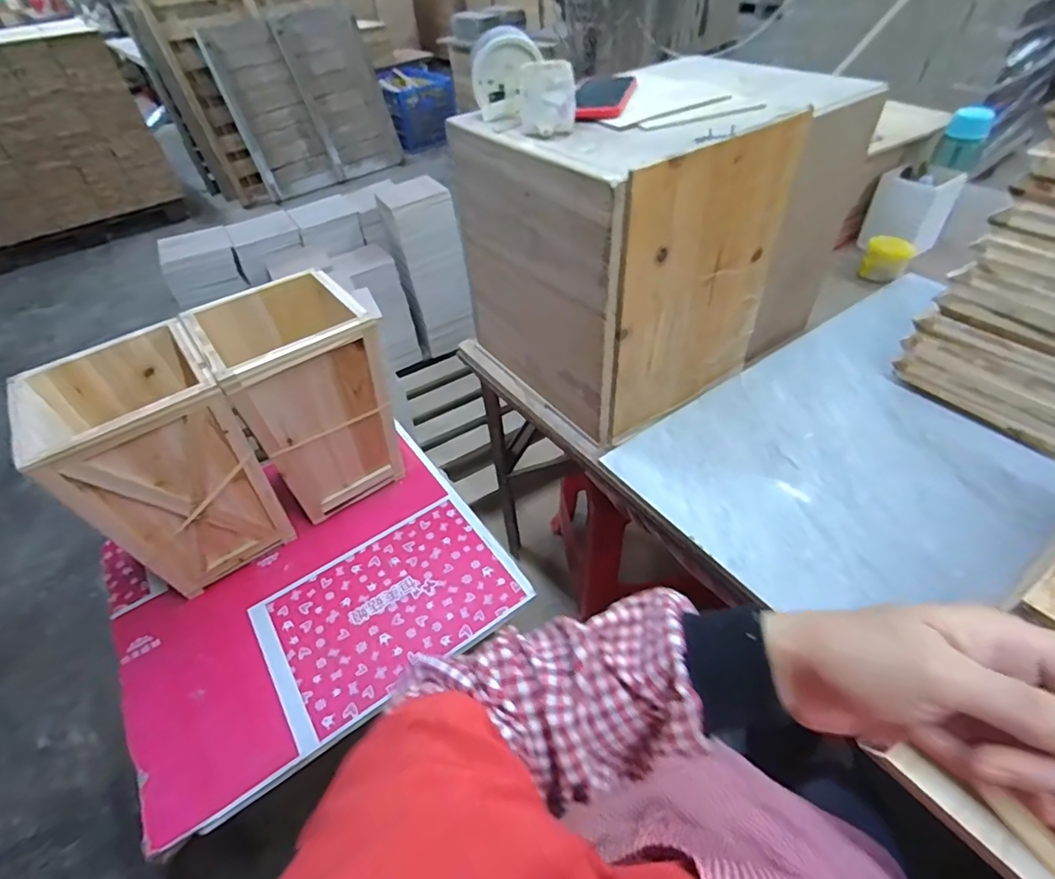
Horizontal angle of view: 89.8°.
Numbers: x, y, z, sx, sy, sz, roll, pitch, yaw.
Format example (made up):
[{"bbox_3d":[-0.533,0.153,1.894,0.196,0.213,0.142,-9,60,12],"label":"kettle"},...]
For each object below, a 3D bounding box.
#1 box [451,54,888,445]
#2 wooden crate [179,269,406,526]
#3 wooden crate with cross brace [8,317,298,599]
[{"bbox_3d":[0.203,-0.320,0.815,0.504,0.355,0.339,-30,50,-22],"label":"box"},{"bbox_3d":[-0.396,-0.066,0.992,0.230,0.384,0.240,-30,50,-22],"label":"wooden crate"},{"bbox_3d":[-0.589,0.051,0.895,0.239,0.376,0.232,-32,50,-24],"label":"wooden crate with cross brace"}]

